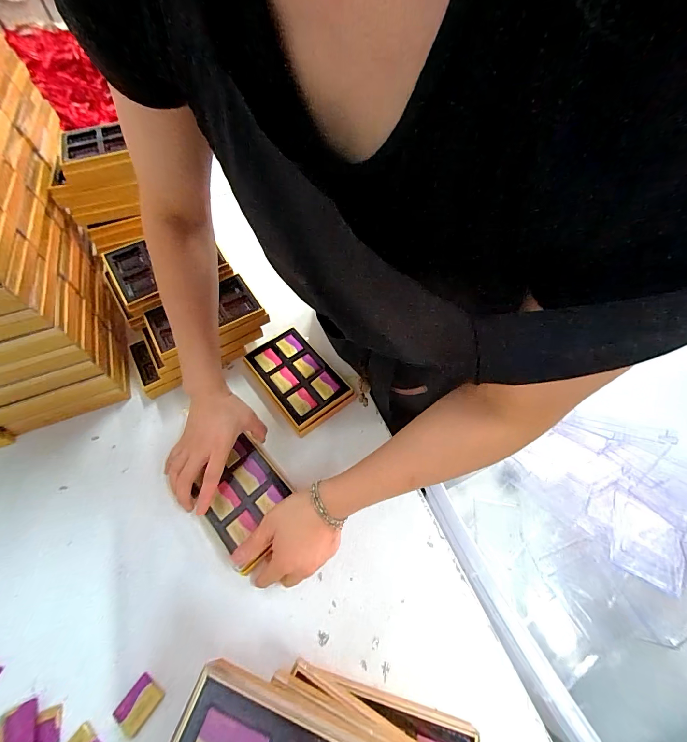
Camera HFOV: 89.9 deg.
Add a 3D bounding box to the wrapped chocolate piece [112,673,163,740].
[{"bbox_3d":[-0.210,0.341,0.352,0.032,0.004,0.042,30,61,21],"label":"wrapped chocolate piece"}]

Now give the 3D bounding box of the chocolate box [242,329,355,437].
[{"bbox_3d":[-0.073,0.009,0.544,0.102,0.021,0.167,-32,60,-19],"label":"chocolate box"}]

